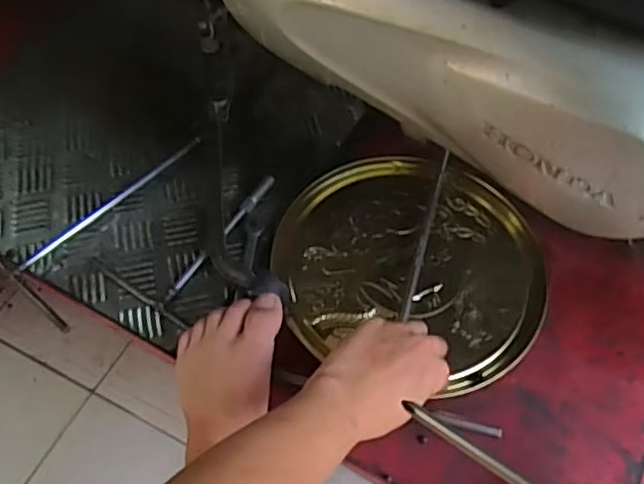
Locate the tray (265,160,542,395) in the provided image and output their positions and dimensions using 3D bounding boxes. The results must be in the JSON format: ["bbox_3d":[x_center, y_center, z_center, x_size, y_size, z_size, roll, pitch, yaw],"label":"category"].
[{"bbox_3d":[0.088,0.010,0.638,0.256,0.017,0.236,2,57,-2],"label":"tray"}]

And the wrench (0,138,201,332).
[{"bbox_3d":[-0.222,-0.041,0.660,0.145,0.016,0.236,37,62,19],"label":"wrench"}]

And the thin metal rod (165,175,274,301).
[{"bbox_3d":[-0.099,-0.010,0.648,0.014,0.006,0.172,28,59,14],"label":"thin metal rod"}]

